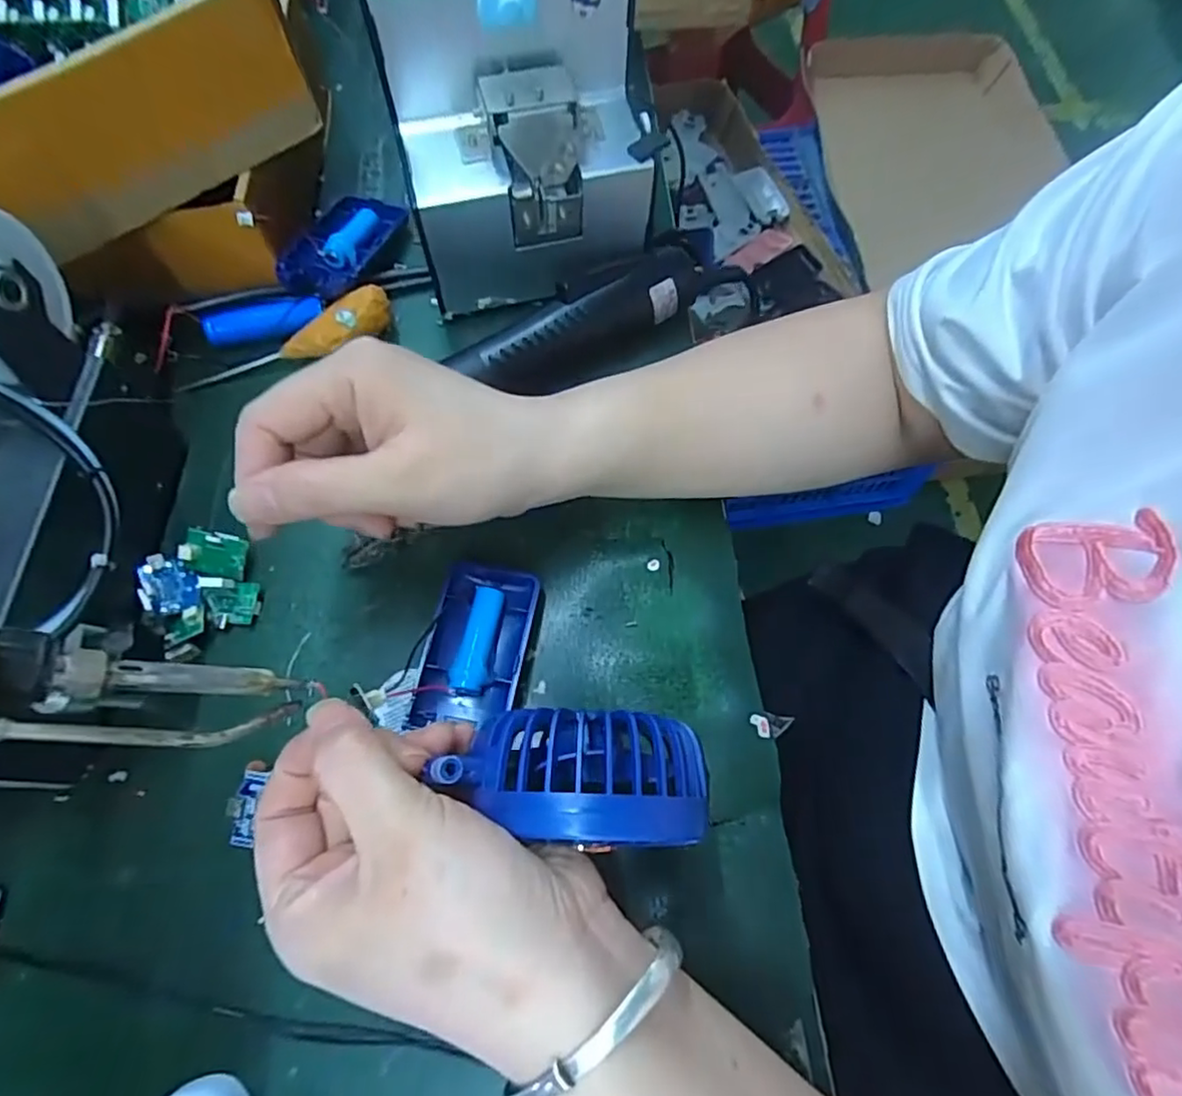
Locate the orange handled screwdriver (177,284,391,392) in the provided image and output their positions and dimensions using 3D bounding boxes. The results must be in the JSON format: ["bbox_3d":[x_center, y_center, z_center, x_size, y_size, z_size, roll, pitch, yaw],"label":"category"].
[{"bbox_3d":[-0.174,-0.120,0.363,0.122,0.025,0.026,-19,68,-7],"label":"orange handled screwdriver"}]

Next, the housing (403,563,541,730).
[{"bbox_3d":[-0.052,0.043,0.301,0.043,0.021,0.078,10,67,5],"label":"housing"}]

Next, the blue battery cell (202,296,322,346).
[{"bbox_3d":[-0.189,-0.132,0.367,0.065,0.014,0.014,-14,68,-5],"label":"blue battery cell"}]

